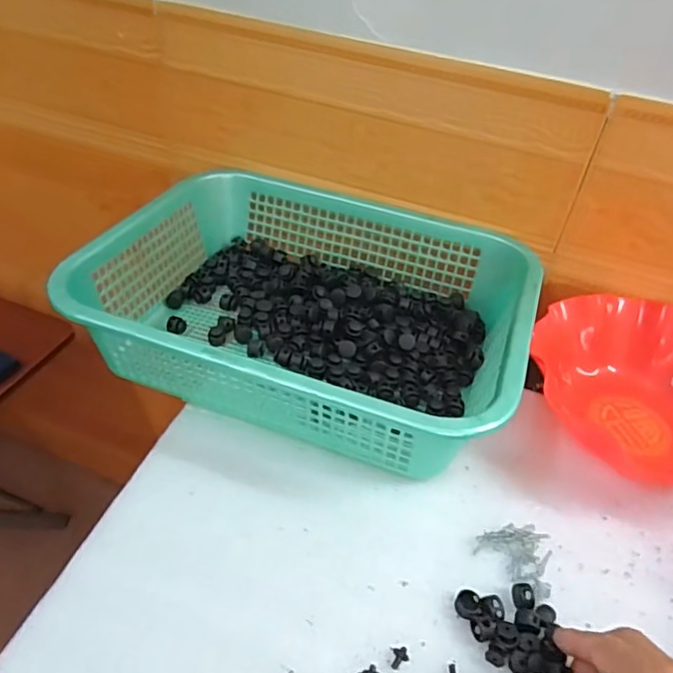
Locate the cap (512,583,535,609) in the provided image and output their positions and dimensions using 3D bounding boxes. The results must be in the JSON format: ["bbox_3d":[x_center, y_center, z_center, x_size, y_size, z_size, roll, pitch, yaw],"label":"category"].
[{"bbox_3d":[0.130,0.179,0.408,0.015,0.008,0.016,12,43,6],"label":"cap"}]

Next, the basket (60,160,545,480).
[{"bbox_3d":[-0.019,-0.033,0.565,0.384,0.100,0.303,19,44,13],"label":"basket"}]

